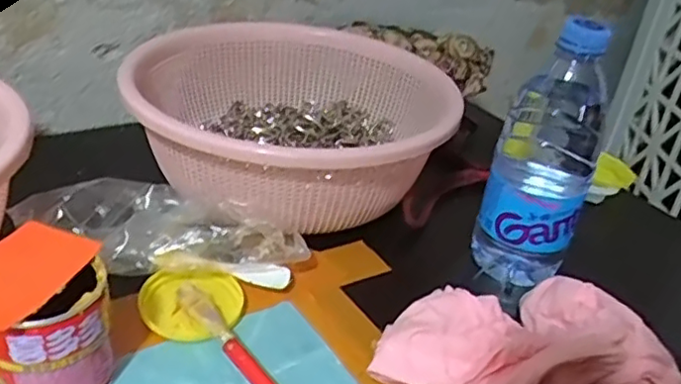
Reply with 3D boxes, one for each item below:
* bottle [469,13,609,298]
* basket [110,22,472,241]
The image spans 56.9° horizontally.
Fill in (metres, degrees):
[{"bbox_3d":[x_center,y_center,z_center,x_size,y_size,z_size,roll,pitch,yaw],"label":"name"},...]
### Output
[{"bbox_3d":[0.148,-0.024,0.455,0.068,0.190,0.060,16,32,14],"label":"bottle"},{"bbox_3d":[-0.042,-0.063,0.555,0.268,0.088,0.258,5,31,-3],"label":"basket"}]

